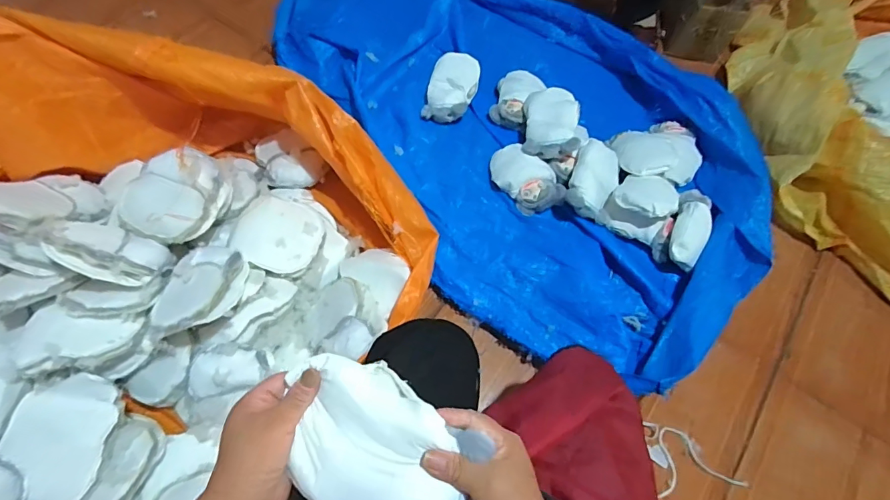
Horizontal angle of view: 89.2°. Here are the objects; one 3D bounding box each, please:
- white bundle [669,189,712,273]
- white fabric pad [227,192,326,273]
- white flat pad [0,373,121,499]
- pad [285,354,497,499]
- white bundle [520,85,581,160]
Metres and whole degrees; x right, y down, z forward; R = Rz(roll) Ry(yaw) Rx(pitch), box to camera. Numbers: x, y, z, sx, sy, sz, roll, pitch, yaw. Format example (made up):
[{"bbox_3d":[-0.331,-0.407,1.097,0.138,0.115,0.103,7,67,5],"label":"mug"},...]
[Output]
[{"bbox_3d":[0.510,-0.044,0.927,0.077,0.046,0.164,17,79,5],"label":"white bundle"},{"bbox_3d":[-0.320,-0.032,0.868,0.156,0.024,0.148,28,61,-8],"label":"white fabric pad"},{"bbox_3d":[-0.558,0.273,0.649,0.135,0.023,0.175,5,64,-1],"label":"white flat pad"},{"bbox_3d":[-0.054,0.169,0.389,0.164,0.039,0.114,17,64,5],"label":"pad"},{"bbox_3d":[0.242,-0.290,1.034,0.118,0.083,0.195,6,64,-1],"label":"white bundle"}]

